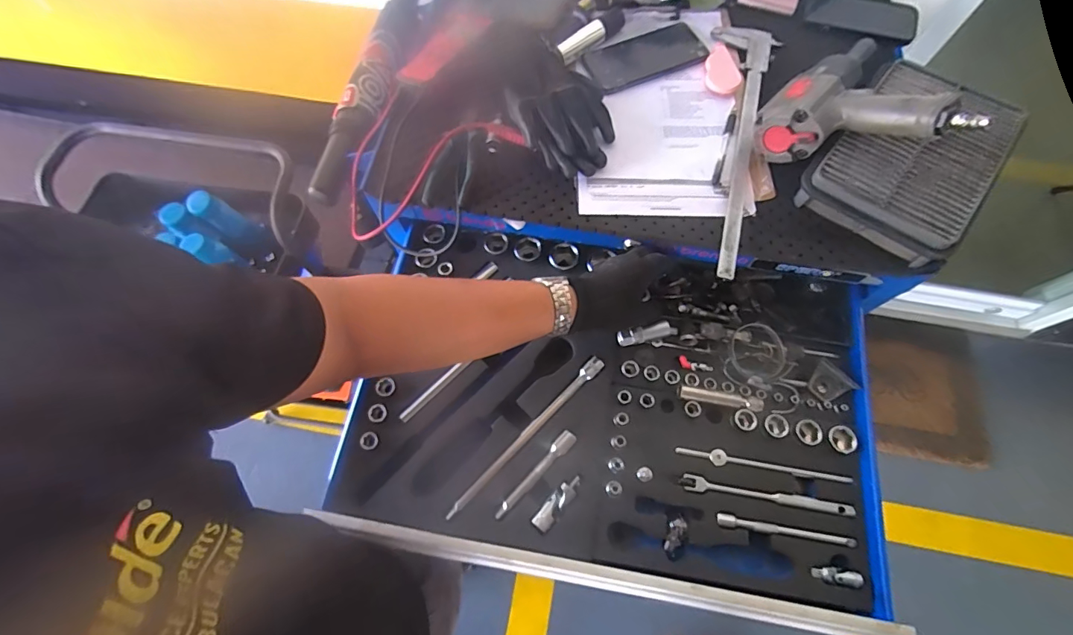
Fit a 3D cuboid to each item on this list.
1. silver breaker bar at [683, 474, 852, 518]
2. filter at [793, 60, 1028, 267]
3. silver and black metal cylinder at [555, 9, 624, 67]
[{"bbox_3d":[0.257,0.198,0.503,0.183,0.008,0.018,7,70,4],"label":"silver breaker bar"},{"bbox_3d":[0.430,-0.184,0.522,0.161,0.057,0.218,38,75,14],"label":"filter"},{"bbox_3d":[0.080,-0.394,0.628,0.028,0.024,0.129,42,76,15],"label":"silver and black metal cylinder"}]

